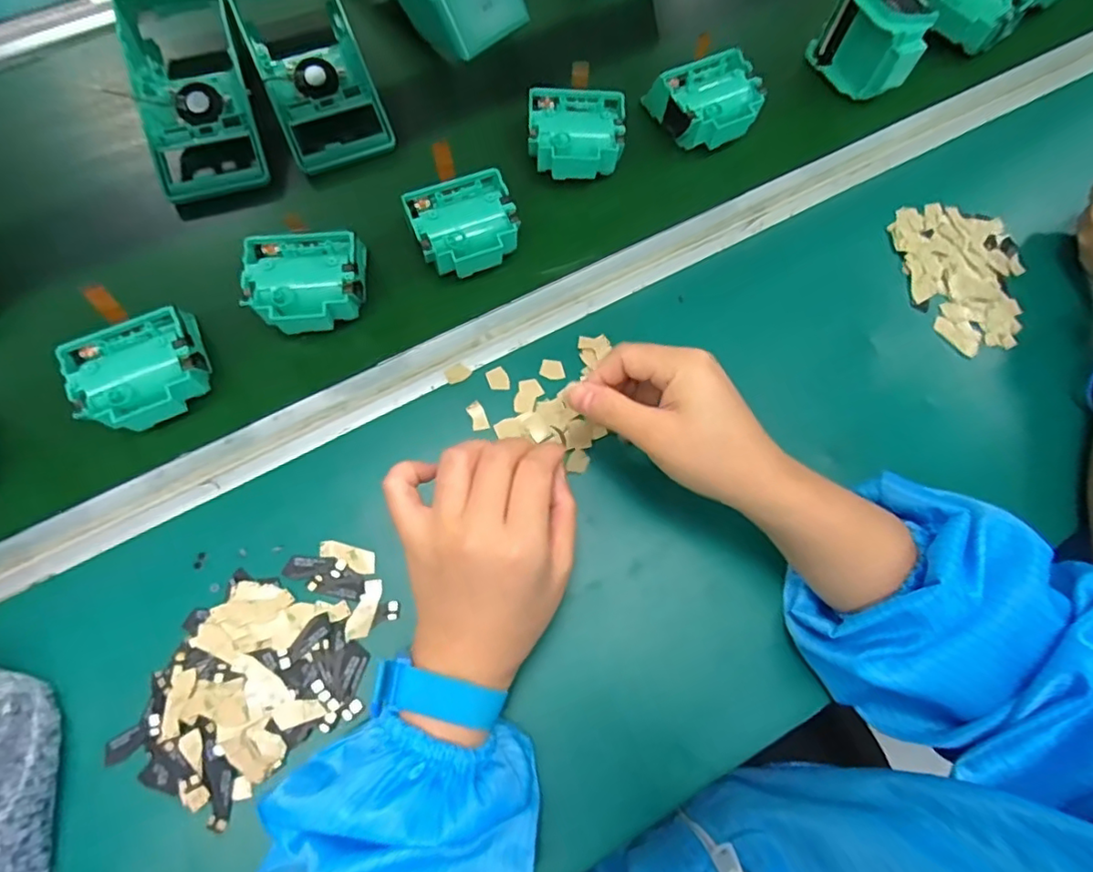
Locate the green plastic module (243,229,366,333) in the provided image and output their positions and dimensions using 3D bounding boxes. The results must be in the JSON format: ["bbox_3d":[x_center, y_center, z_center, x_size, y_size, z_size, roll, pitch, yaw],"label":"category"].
[{"bbox_3d":[-0.167,-0.103,0.418,0.076,0.041,0.068,-4,72,-4],"label":"green plastic module"}]

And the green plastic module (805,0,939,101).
[{"bbox_3d":[0.266,-0.327,0.485,0.035,0.076,0.078,-25,75,-10],"label":"green plastic module"}]

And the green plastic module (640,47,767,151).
[{"bbox_3d":[0.129,-0.269,0.484,0.079,0.044,0.074,-15,75,-7],"label":"green plastic module"}]

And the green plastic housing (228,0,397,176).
[{"bbox_3d":[-0.193,-0.306,0.479,0.080,0.048,0.183,-23,78,-6],"label":"green plastic housing"}]

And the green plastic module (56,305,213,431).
[{"bbox_3d":[-0.266,-0.041,0.393,0.075,0.044,0.069,-27,75,-10],"label":"green plastic module"}]

